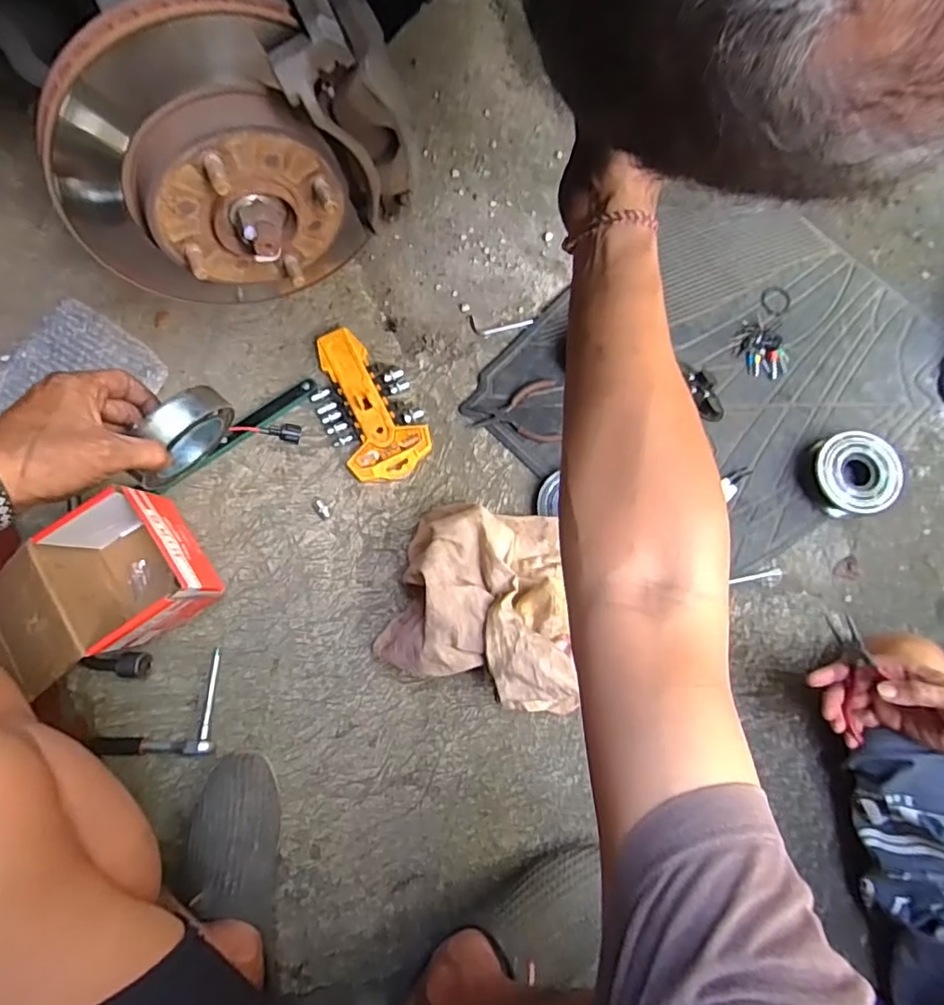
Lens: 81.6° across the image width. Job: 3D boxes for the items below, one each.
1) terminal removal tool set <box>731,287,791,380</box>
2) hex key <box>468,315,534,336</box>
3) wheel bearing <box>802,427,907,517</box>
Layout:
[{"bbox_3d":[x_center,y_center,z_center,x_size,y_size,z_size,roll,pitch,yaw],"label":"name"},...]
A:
[{"bbox_3d":[0.400,-0.239,0.753,0.076,0.013,0.138,8,78,1],"label":"terminal removal tool set"},{"bbox_3d":[0.039,-0.247,0.767,0.088,0.013,0.027,10,78,1],"label":"hex key"},{"bbox_3d":[0.477,-0.037,0.694,0.102,0.045,0.105,0,80,2],"label":"wheel bearing"}]

